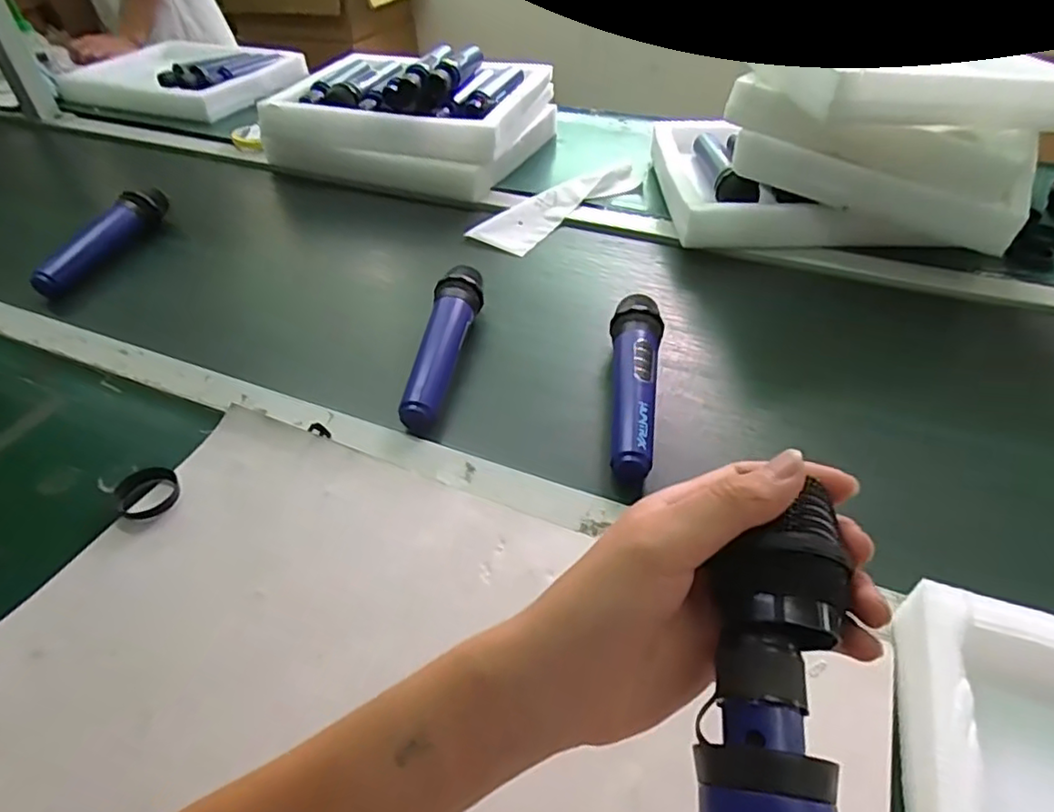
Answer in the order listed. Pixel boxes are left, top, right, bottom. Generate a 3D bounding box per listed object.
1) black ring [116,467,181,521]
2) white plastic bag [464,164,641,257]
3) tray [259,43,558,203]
[{"bbox_3d":[-0.284,0.064,0.464,0.047,0.011,0.042,31,53,31],"label":"black ring"},{"bbox_3d":[0.046,-0.265,0.806,0.070,0.025,0.271,38,58,19],"label":"white plastic bag"},{"bbox_3d":[-0.164,-0.440,0.922,0.354,0.122,0.294,12,45,15],"label":"tray"}]

